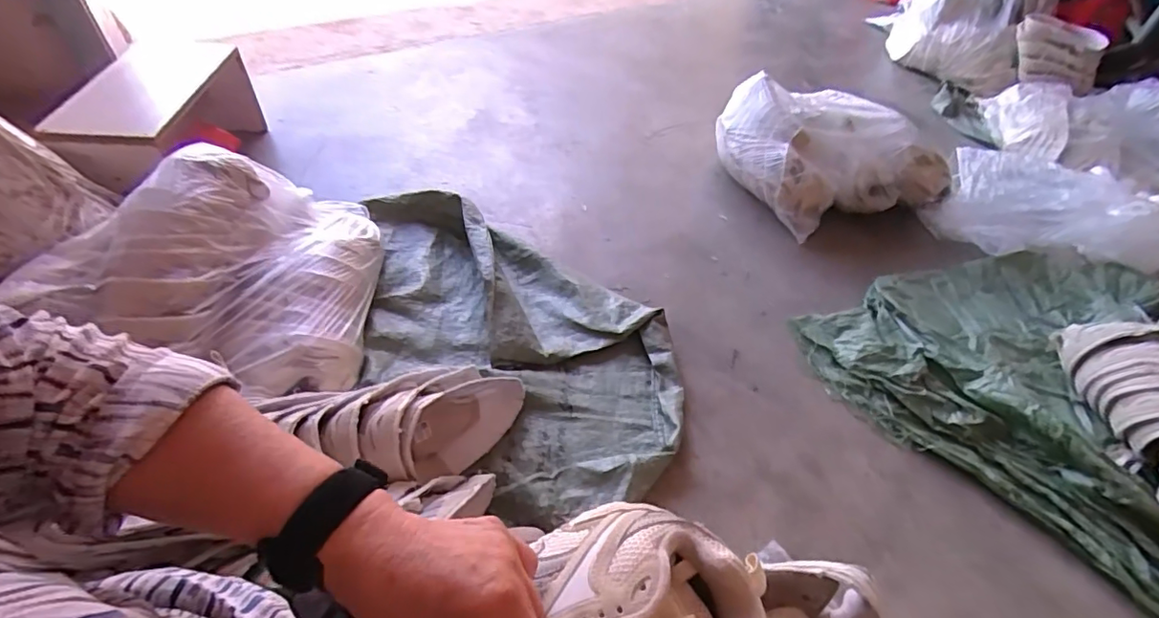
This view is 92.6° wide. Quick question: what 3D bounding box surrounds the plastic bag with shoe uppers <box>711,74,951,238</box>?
[{"bbox_3d":[0.593,-0.403,1.359,0.471,0.197,0.409,-11,50,-11],"label":"plastic bag with shoe uppers"}]

